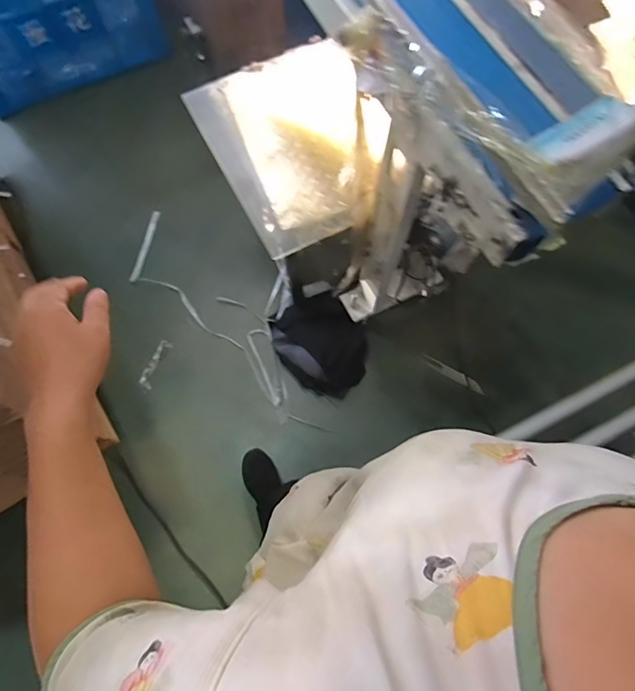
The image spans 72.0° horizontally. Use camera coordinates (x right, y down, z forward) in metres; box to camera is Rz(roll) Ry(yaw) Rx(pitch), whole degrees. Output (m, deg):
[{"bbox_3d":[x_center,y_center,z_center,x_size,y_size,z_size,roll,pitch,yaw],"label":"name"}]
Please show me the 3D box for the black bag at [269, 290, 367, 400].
[{"bbox_3d":[0.013,-0.005,1.400,0.257,0.073,0.330,-37,73,-10],"label":"black bag"}]

